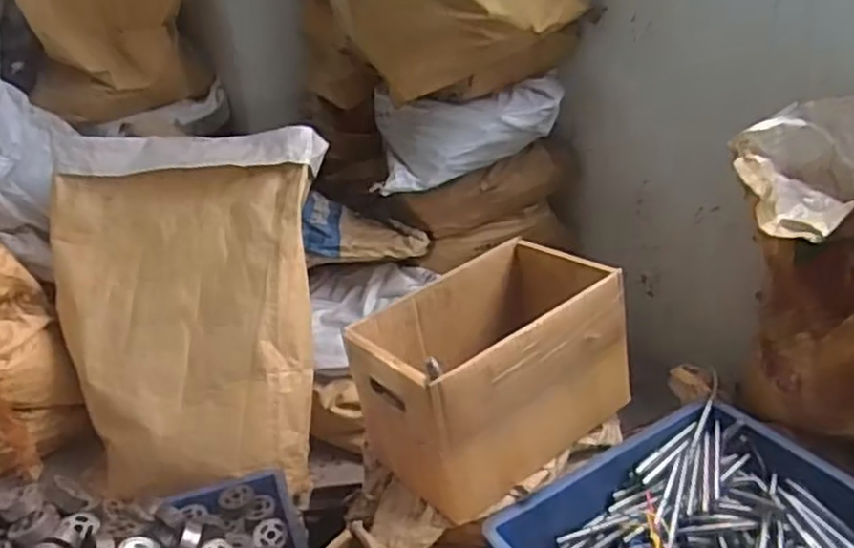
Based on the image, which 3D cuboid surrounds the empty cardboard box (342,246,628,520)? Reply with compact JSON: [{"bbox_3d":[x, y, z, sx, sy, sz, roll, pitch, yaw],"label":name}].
[{"bbox_3d":[0.083,0.117,0.957,0.323,0.197,0.216,-23,33,-29],"label":"empty cardboard box"}]

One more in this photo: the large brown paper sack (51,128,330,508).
[{"bbox_3d":[-0.460,0.064,1.344,0.512,0.653,0.098,-2,-10,13],"label":"large brown paper sack"}]

